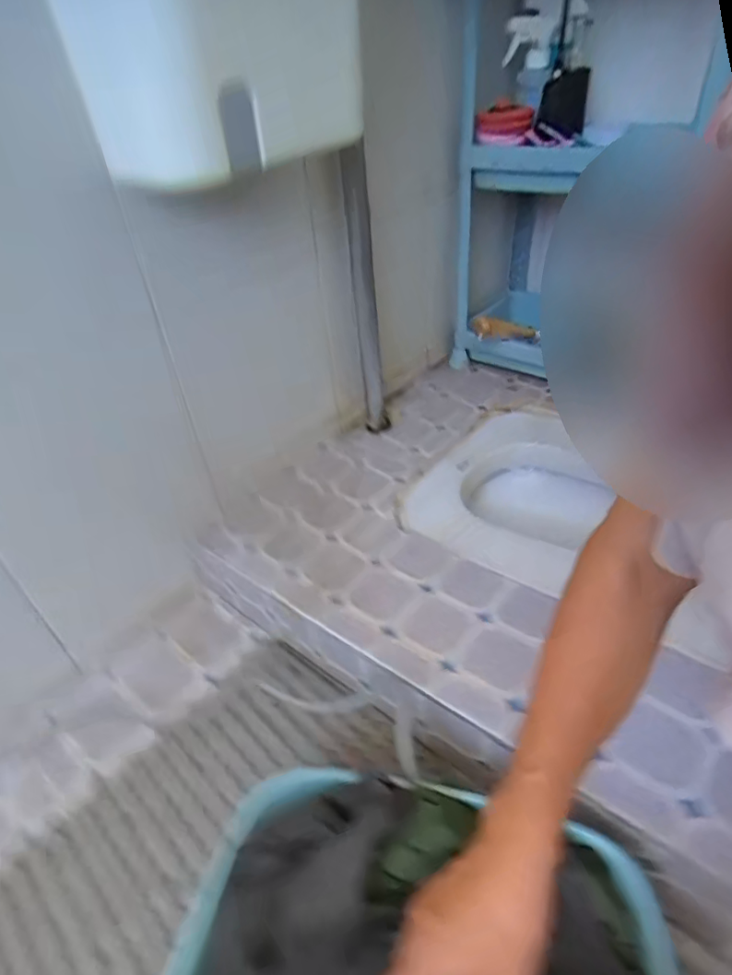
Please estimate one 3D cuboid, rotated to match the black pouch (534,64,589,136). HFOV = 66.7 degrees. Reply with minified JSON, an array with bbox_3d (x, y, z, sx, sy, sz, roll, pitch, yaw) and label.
[{"bbox_3d":[0.306,-0.596,0.855,0.080,0.081,0.012,-4,32,-16],"label":"black pouch"}]

